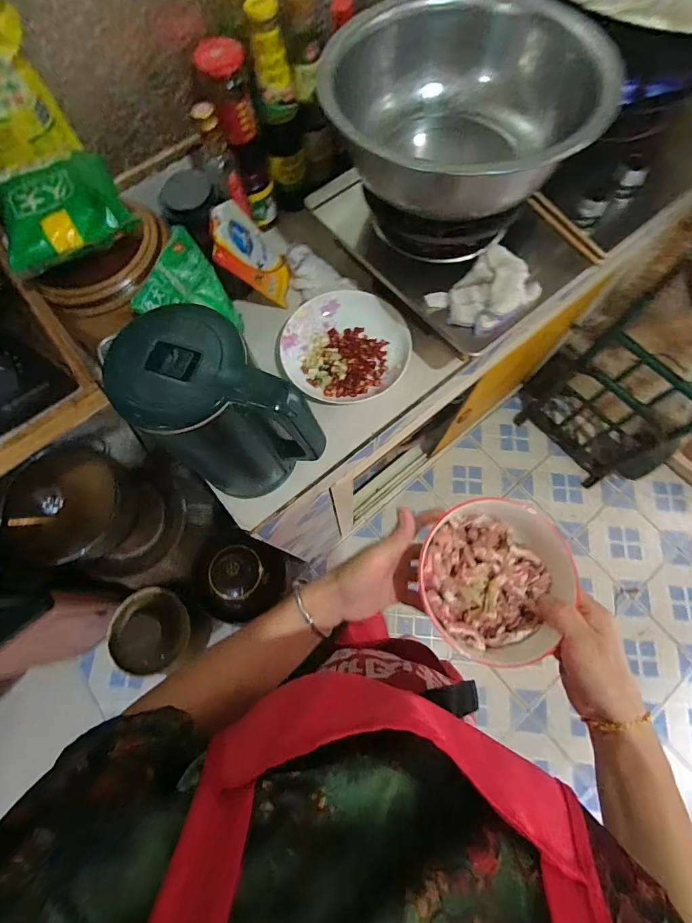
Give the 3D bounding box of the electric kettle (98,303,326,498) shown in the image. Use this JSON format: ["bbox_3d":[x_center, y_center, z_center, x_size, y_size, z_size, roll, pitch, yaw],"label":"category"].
[{"bbox_3d":[-0.138,-0.037,0.467,0.194,0.247,0.118,39,77,13],"label":"electric kettle"}]

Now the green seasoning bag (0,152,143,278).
[{"bbox_3d":[-0.332,-0.301,0.450,0.135,0.034,0.153,-26,73,-7],"label":"green seasoning bag"}]

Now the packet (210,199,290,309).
[{"bbox_3d":[-0.146,-0.326,0.613,0.018,0.175,0.109,-2,90,26],"label":"packet"}]

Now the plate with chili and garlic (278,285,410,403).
[{"bbox_3d":[0.000,-0.187,0.633,0.199,0.029,0.189,0,72,1],"label":"plate with chili and garlic"}]

